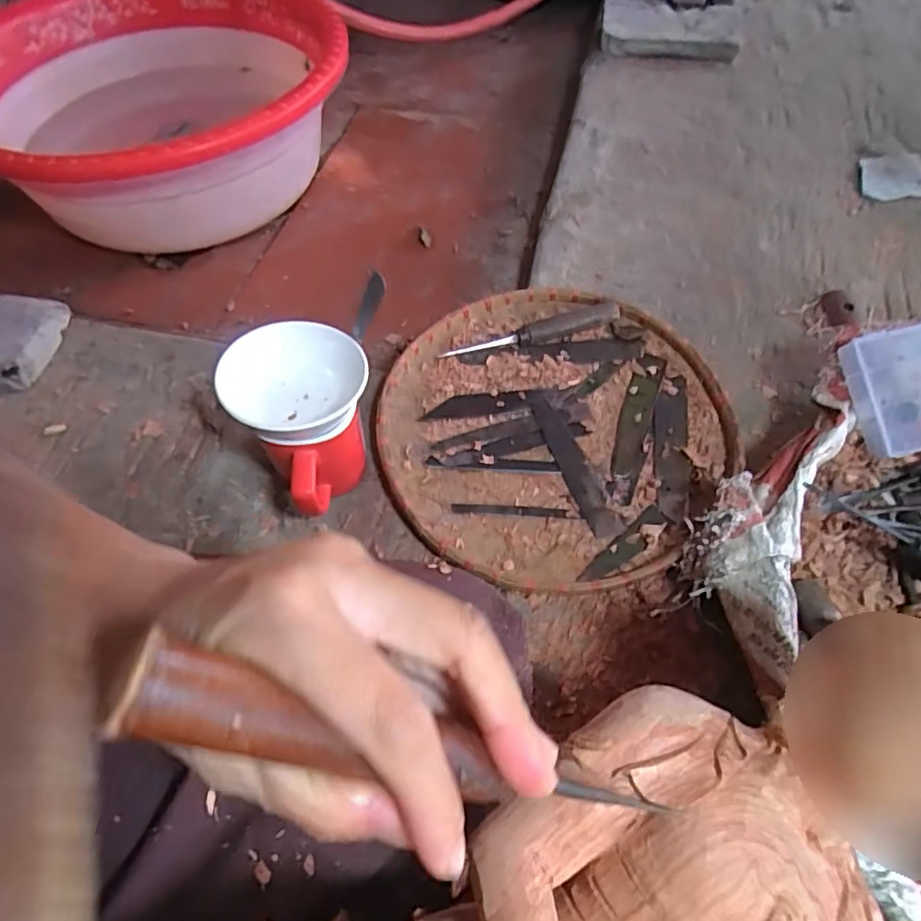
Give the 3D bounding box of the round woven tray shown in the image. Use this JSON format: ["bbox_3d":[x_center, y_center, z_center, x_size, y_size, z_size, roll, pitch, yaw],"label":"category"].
[{"bbox_3d":[0.077,-0.033,0.503,0.281,0.022,0.283,0,58,0],"label":"round woven tray"}]

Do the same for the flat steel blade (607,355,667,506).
[{"bbox_3d":[0.150,-0.030,0.509,0.026,0.006,0.156,16,60,10],"label":"flat steel blade"}]

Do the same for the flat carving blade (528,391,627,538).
[{"bbox_3d":[0.092,-0.001,0.489,0.025,0.004,0.146,-17,60,-10],"label":"flat carving blade"}]

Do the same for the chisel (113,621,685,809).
[{"bbox_3d":[-0.005,0.083,0.167,0.172,0.023,0.019,29,58,-30],"label":"chisel"}]

